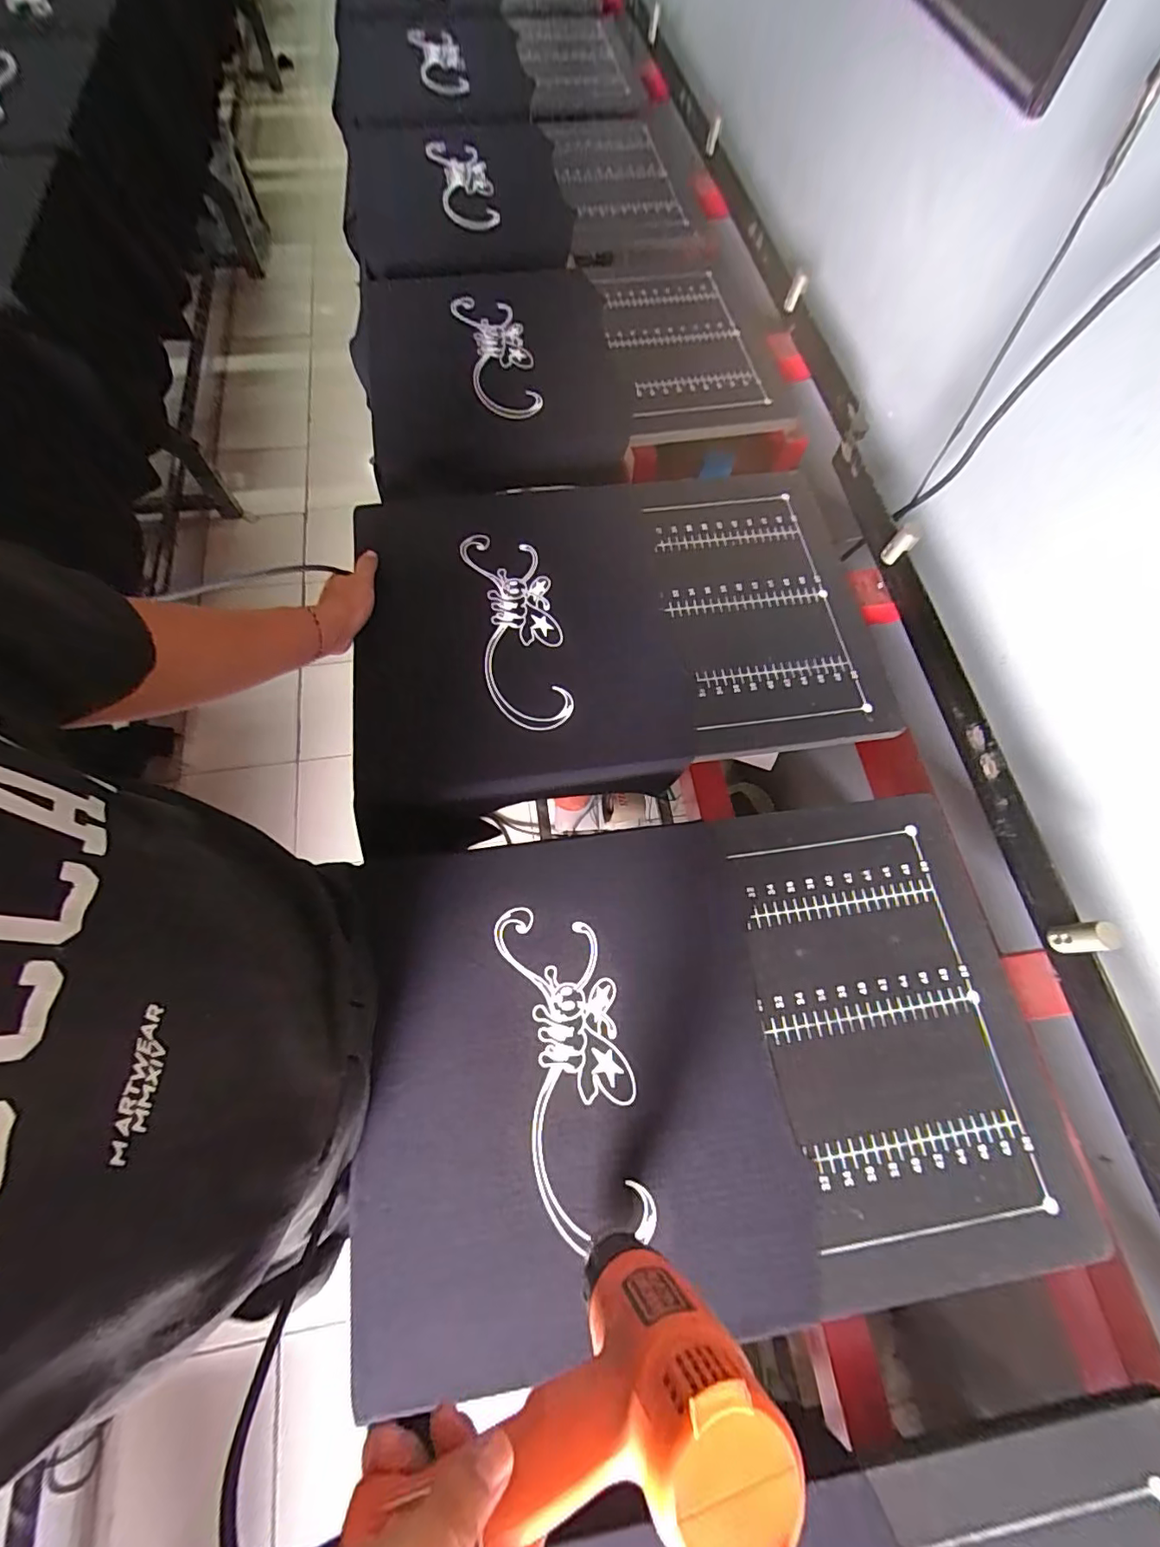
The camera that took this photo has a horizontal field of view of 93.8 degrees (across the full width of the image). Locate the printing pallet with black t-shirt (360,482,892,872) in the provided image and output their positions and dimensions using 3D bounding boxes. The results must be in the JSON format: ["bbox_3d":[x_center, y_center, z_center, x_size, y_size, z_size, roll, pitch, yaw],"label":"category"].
[{"bbox_3d":[0.047,-0.174,0.655,0.620,0.053,0.446,-9,70,-6],"label":"printing pallet with black t-shirt"}]

